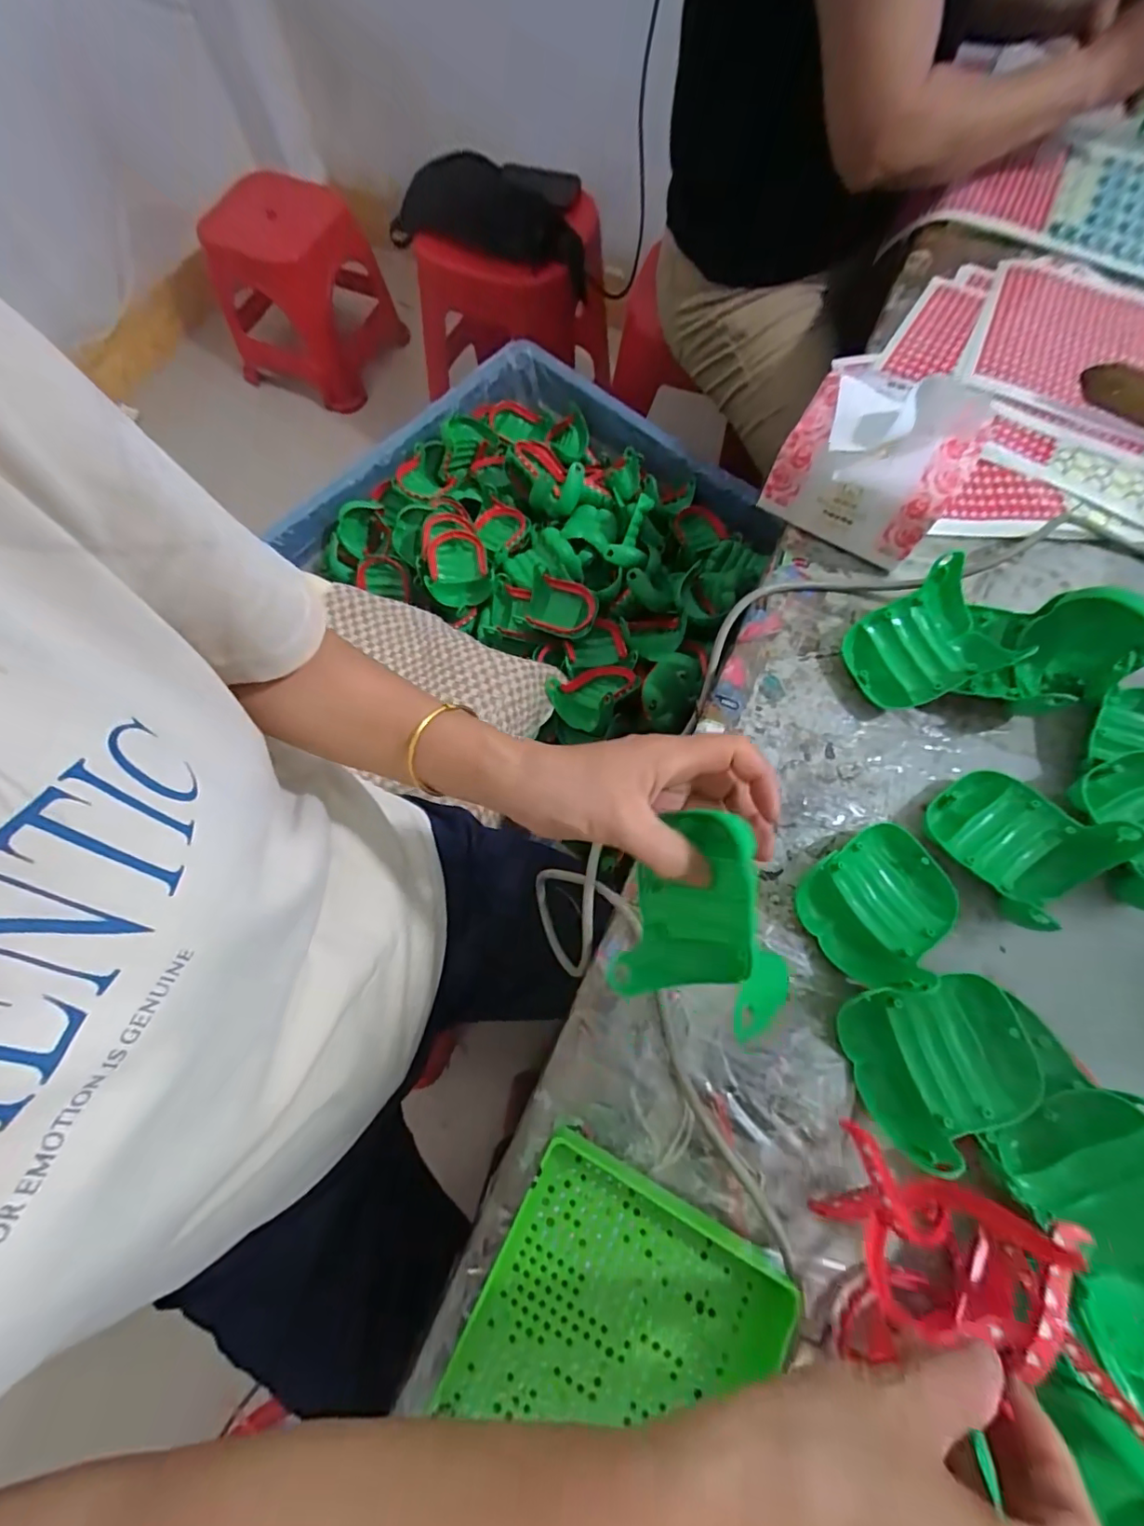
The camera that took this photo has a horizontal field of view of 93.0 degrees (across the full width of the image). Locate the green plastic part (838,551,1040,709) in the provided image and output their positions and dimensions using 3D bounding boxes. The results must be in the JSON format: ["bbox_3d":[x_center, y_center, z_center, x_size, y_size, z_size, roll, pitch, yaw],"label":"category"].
[{"bbox_3d":[0.266,-0.088,0.408,0.090,0.061,0.085,-28,74,-9],"label":"green plastic part"}]

